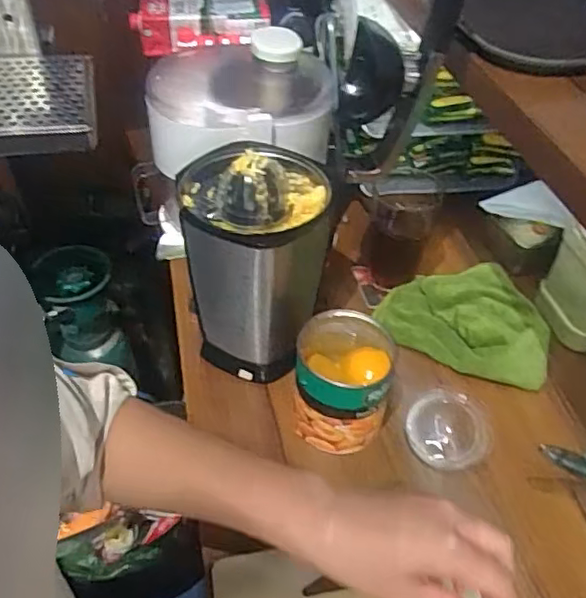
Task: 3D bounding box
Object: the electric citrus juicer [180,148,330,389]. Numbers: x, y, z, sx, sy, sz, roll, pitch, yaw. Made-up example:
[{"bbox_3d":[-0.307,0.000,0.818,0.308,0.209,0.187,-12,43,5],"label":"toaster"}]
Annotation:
[{"bbox_3d":[-0.043,-0.048,0.685,0.154,0.231,0.177,-1,45,-5],"label":"electric citrus juicer"}]

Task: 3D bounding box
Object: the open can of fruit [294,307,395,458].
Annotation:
[{"bbox_3d":[0.051,0.086,0.641,0.096,0.100,0.100,11,45,8],"label":"open can of fruit"}]

